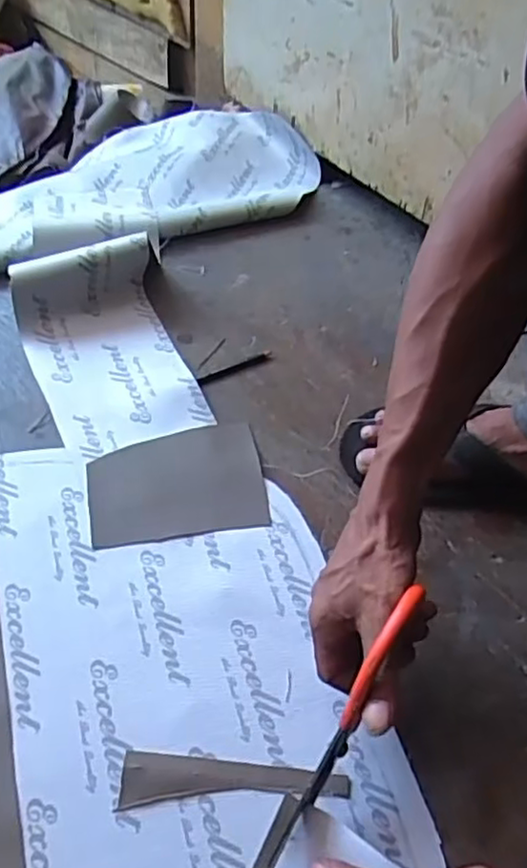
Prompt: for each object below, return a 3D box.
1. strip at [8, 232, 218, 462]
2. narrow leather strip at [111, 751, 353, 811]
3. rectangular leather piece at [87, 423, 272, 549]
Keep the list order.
[{"bbox_3d":[-0.158,-0.093,0.674,0.150,0.065,0.221,-17,56,-17],"label":"strip"},{"bbox_3d":[-0.020,0.237,0.465,0.155,0.004,0.034,-1,52,-4],"label":"narrow leather strip"},{"bbox_3d":[-0.079,0.042,0.611,0.155,0.006,0.114,-6,52,-11],"label":"rectangular leather piece"}]

